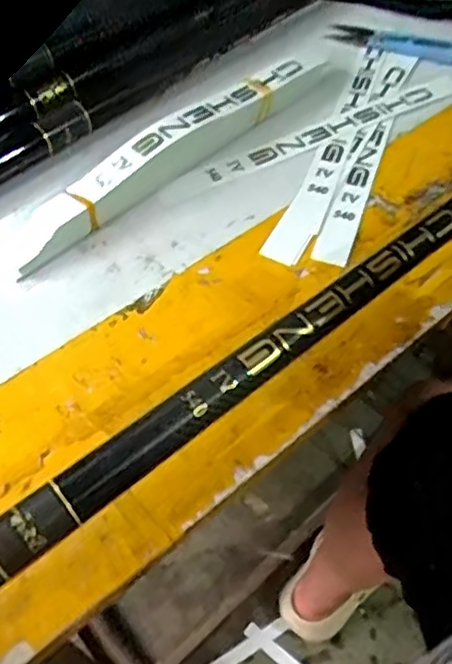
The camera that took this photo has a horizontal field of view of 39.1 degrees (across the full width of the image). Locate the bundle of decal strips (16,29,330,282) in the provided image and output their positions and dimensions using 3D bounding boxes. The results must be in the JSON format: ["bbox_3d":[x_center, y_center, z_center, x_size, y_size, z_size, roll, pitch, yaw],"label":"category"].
[{"bbox_3d":[-0.025,-0.117,0.387,0.029,0.029,0.253,38,63,23],"label":"bundle of decal strips"}]

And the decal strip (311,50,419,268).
[{"bbox_3d":[0.090,-0.119,0.402,0.021,0.004,0.208,17,57,11],"label":"decal strip"}]

